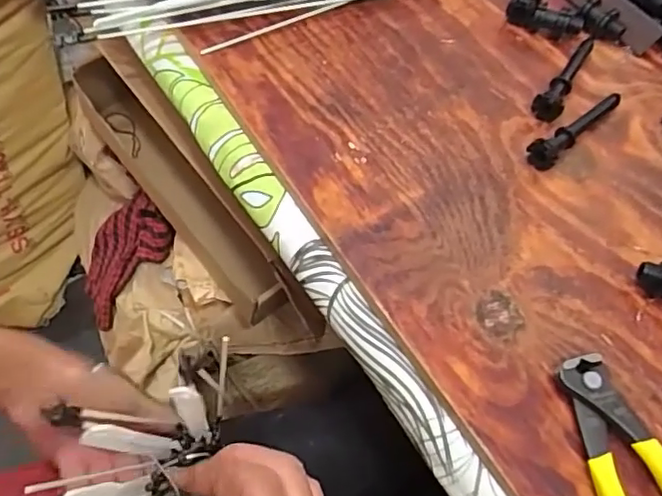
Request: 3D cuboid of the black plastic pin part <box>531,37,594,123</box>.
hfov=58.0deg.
[{"bbox_3d":[0.178,-0.130,0.442,0.019,0.020,0.097,32,64,14],"label":"black plastic pin part"}]

